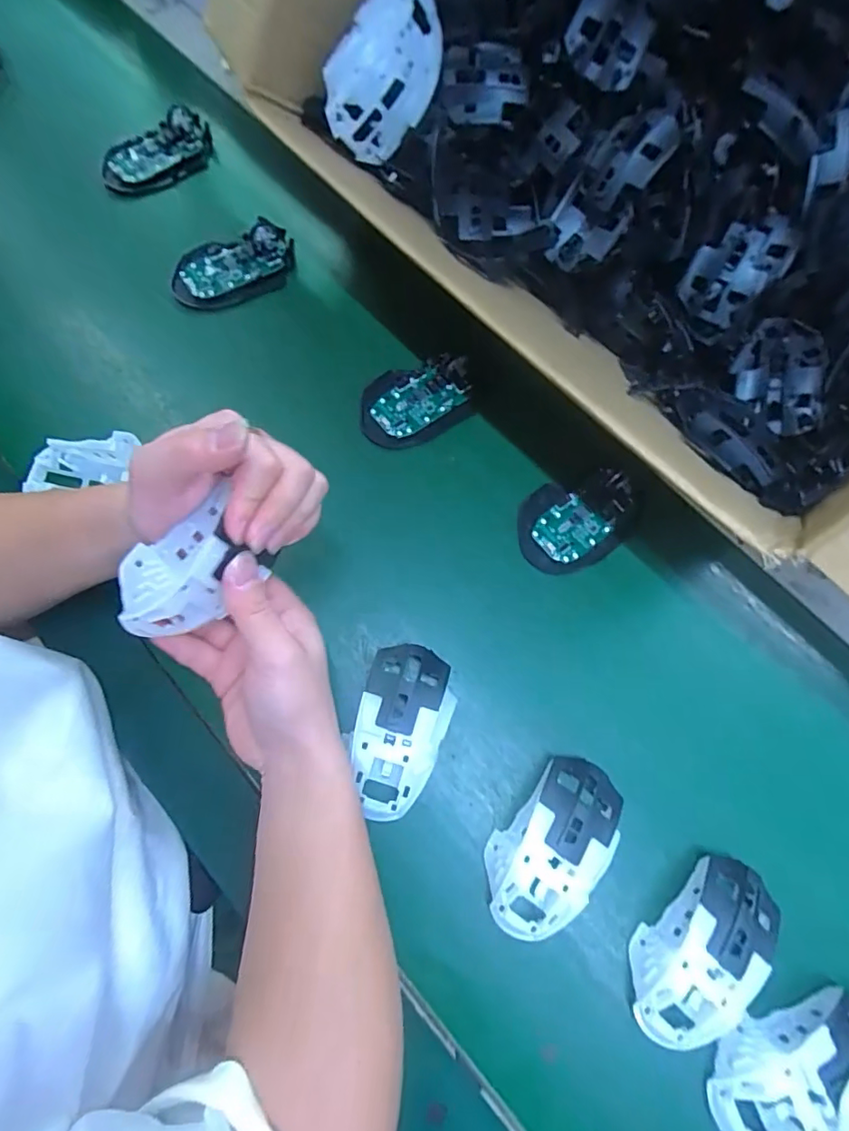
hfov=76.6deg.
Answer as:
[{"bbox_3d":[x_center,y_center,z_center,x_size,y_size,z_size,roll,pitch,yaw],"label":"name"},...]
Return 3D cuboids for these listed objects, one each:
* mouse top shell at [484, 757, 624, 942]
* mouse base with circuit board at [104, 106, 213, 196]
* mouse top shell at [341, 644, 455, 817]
[{"bbox_3d":[0.086,0.187,0.357,0.064,0.034,0.117,37,75,9],"label":"mouse top shell"},{"bbox_3d":[-0.267,-0.412,0.536,0.111,0.028,0.066,-24,75,-9],"label":"mouse base with circuit board"},{"bbox_3d":[-0.020,0.113,0.376,0.068,0.036,0.120,18,73,4],"label":"mouse top shell"}]

